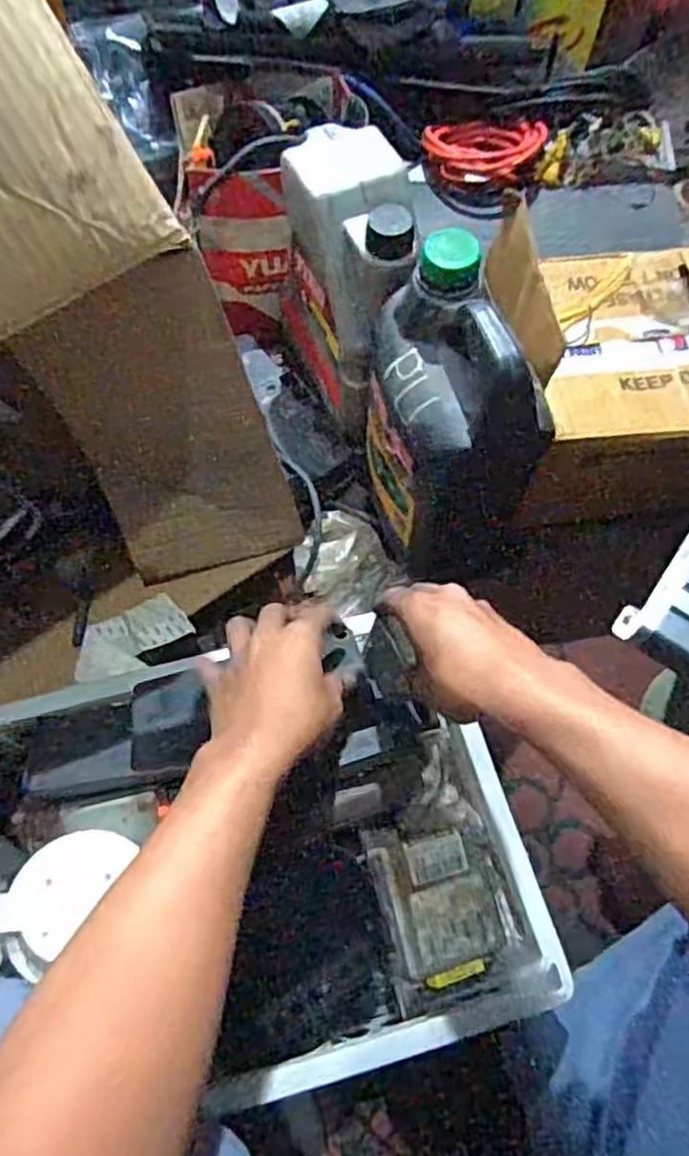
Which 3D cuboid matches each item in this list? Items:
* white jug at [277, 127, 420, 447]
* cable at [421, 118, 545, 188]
[{"bbox_3d":[0.009,-0.281,0.715,0.098,0.228,0.193,-24,67,-13],"label":"white jug"},{"bbox_3d":[0.166,-0.502,0.844,0.136,0.033,0.072,1,84,3],"label":"cable"}]

